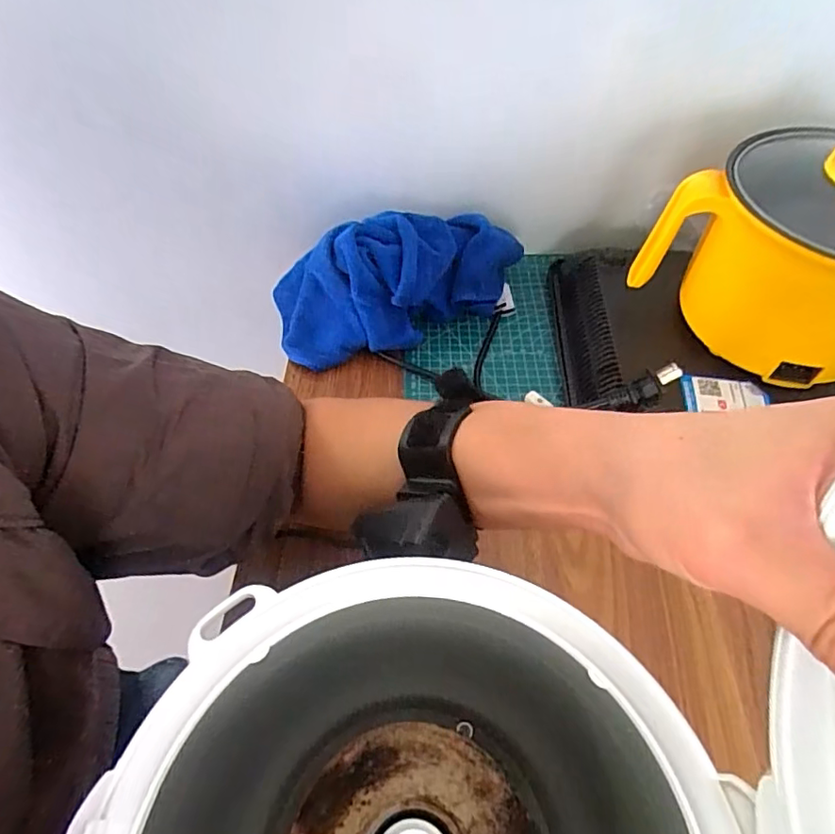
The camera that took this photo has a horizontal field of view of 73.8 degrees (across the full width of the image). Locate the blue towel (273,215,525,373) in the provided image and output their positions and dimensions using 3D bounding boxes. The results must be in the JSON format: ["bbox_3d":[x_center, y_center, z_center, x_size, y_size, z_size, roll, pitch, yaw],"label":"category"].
[{"bbox_3d":[-0.013,-0.128,0.527,0.233,0.094,0.087,-14,53,-13],"label":"blue towel"}]

